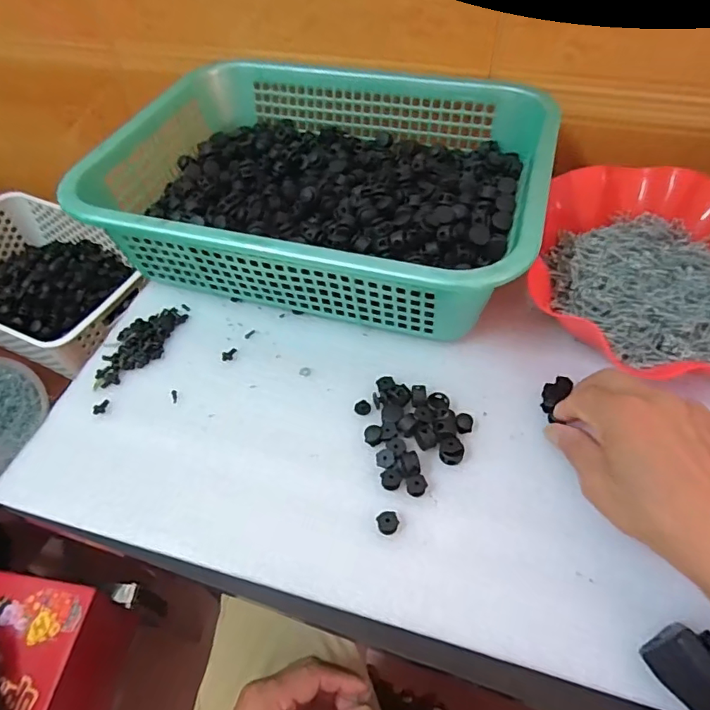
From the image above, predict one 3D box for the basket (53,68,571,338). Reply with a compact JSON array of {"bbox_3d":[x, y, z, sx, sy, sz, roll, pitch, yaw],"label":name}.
[{"bbox_3d":[-0.024,-0.164,0.490,0.371,0.096,0.283,13,56,13],"label":"basket"}]

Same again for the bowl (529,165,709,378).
[{"bbox_3d":[0.244,-0.074,0.422,0.217,0.051,0.232,-2,54,3],"label":"bowl"}]

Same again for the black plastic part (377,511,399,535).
[{"bbox_3d":[0.022,0.111,0.347,0.013,0.007,0.014,-2,54,3],"label":"black plastic part"}]

